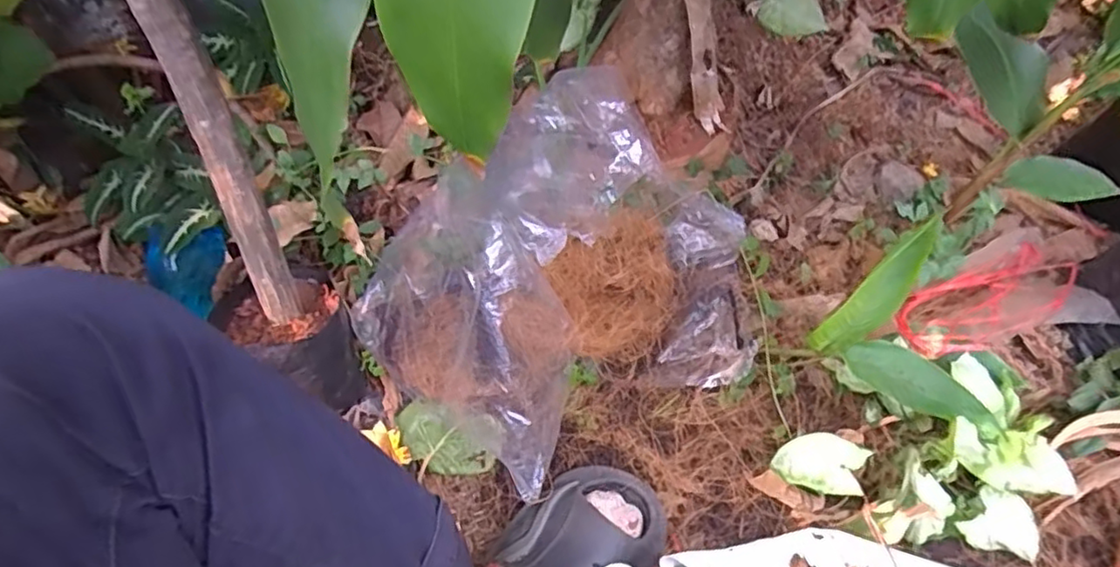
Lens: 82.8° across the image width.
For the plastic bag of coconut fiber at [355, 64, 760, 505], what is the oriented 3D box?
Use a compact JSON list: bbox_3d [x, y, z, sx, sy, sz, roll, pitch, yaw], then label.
[{"bbox_3d":[-0.018,-0.031,0.680,0.406,0.178,0.395,-27,60,-13],"label":"plastic bag of coconut fiber"}]

